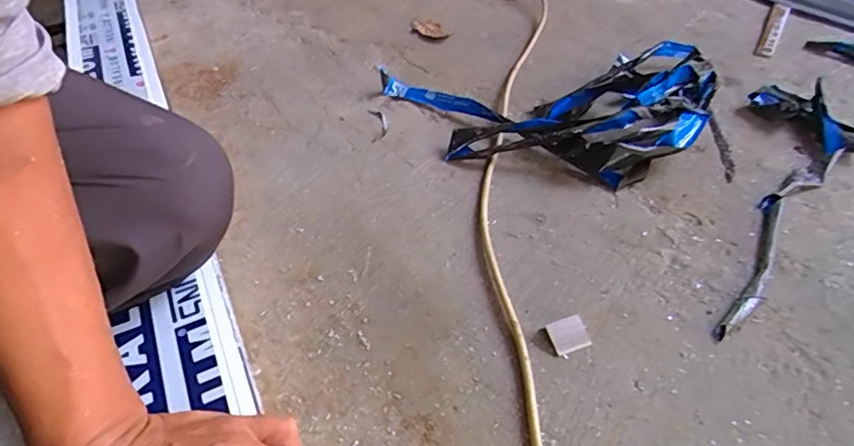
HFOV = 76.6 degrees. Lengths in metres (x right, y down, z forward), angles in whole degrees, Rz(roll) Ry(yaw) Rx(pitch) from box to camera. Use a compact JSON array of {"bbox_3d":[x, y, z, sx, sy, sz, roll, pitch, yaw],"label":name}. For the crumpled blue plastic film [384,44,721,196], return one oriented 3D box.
[{"bbox_3d":[0.140,-0.140,0.631,0.387,0.079,0.228,-1,45,1],"label":"crumpled blue plastic film"}]

